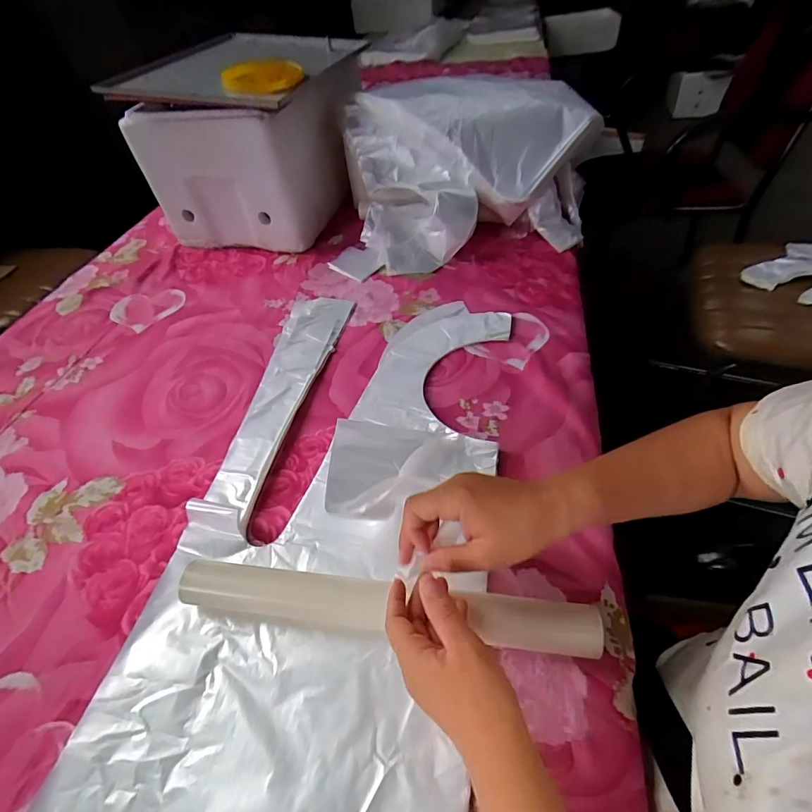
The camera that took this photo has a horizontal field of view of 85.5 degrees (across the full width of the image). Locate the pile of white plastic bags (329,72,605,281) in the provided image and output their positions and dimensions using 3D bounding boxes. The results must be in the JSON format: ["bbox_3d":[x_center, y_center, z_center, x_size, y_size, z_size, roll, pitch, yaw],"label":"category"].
[{"bbox_3d":[0.092,-0.441,0.826,0.460,0.209,0.324,-13,49,-6],"label":"pile of white plastic bags"}]

